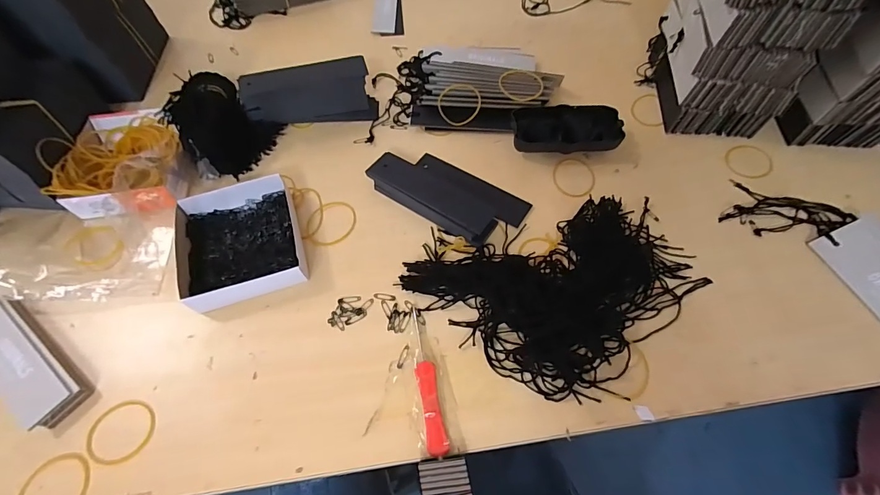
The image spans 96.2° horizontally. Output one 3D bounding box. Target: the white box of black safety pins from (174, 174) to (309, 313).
[{"bbox_3d":[-0.178,-0.006,0.354,0.099,0.026,0.109,-21,63,-11],"label":"white box of black safety pins"}]

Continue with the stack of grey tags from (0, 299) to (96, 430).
[{"bbox_3d":[-0.324,0.088,0.305,0.123,0.012,0.045,34,66,17],"label":"stack of grey tags"}]

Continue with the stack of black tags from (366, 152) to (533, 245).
[{"bbox_3d":[0.007,-0.055,0.382,0.146,0.021,0.076,31,65,16],"label":"stack of black tags"}]

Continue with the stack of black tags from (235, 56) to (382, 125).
[{"bbox_3d":[-0.139,-0.164,0.430,0.134,0.063,0.018,-15,34,-12],"label":"stack of black tags"}]

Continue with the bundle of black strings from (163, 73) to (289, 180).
[{"bbox_3d":[-0.234,-0.137,0.412,0.112,0.056,0.096,30,65,16],"label":"bundle of black strings"}]

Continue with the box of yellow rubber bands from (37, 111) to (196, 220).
[{"bbox_3d":[-0.307,-0.090,0.388,0.112,0.040,0.124,-4,61,-2],"label":"box of yellow rubber bands"}]

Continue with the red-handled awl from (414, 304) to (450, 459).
[{"bbox_3d":[-0.010,0.100,0.305,0.015,0.007,0.108,-10,61,-5],"label":"red-handled awl"}]

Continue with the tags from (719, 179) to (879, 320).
[{"bbox_3d":[0.360,0.012,0.340,0.086,0.026,0.196,-27,64,-14],"label":"tags"}]

